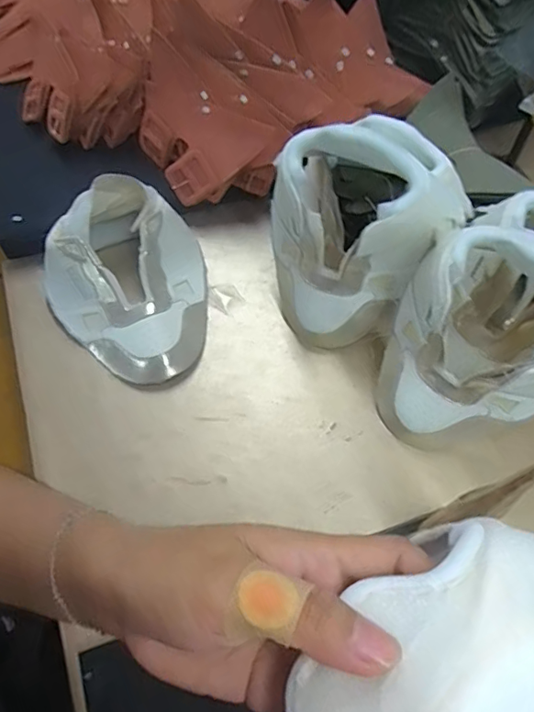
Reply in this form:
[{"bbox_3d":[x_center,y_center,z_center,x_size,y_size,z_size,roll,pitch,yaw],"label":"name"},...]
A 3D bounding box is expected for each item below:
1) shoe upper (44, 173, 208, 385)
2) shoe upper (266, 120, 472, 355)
[{"bbox_3d":[-0.144,-0.074,0.512,0.160,0.100,0.186,-8,61,-4],"label":"shoe upper"},{"bbox_3d":[0.091,-0.120,0.482,0.159,0.191,0.132,-9,61,-4],"label":"shoe upper"}]

